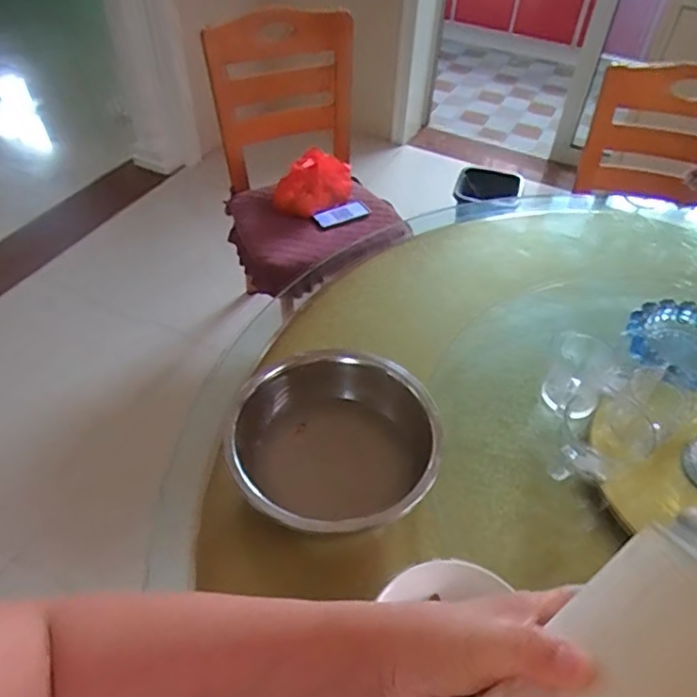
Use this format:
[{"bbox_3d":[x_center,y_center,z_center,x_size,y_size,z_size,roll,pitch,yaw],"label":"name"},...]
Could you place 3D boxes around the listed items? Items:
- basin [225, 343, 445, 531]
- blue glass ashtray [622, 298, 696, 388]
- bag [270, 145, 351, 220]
[{"bbox_3d":[-0.010,0.128,0.734,0.229,0.123,0.248,2,47,-2],"label":"basin"},{"bbox_3d":[0.518,0.004,0.902,0.178,0.057,0.184,36,54,26],"label":"blue glass ashtray"},{"bbox_3d":[-0.098,-0.469,1.651,0.228,0.168,0.093,-12,49,-14],"label":"bag"}]

